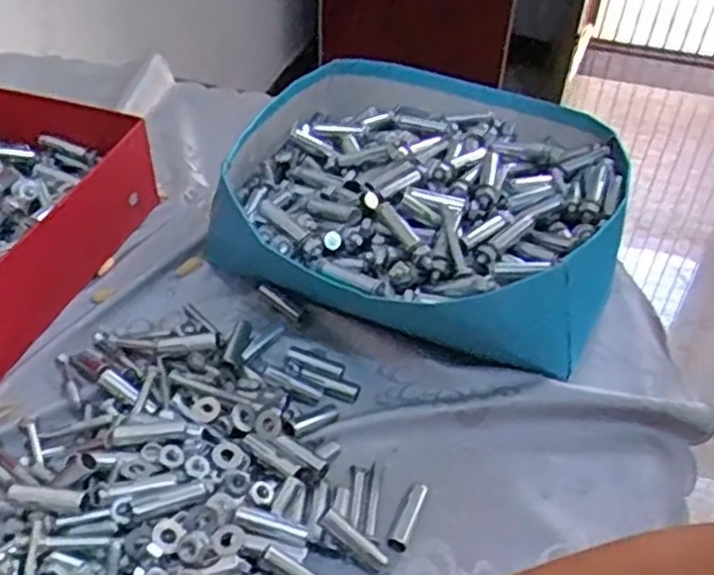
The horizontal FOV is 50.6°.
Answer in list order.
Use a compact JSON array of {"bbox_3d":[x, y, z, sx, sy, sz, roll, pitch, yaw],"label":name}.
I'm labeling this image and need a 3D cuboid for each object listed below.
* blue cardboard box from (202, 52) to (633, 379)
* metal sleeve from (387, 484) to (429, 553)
[{"bbox_3d":[0.050,-0.065,0.571,0.283,0.085,0.277,18,43,15],"label":"blue cardboard box"},{"bbox_3d":[0.028,0.124,0.413,0.012,0.007,0.042,18,43,15],"label":"metal sleeve"}]

